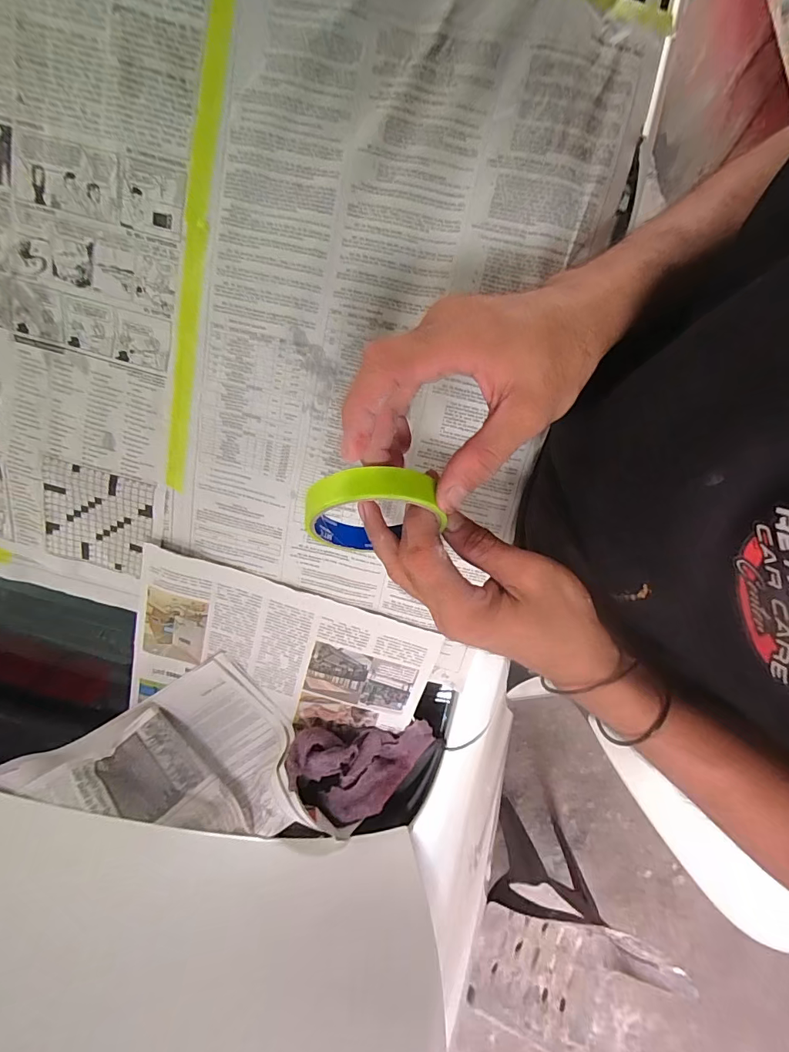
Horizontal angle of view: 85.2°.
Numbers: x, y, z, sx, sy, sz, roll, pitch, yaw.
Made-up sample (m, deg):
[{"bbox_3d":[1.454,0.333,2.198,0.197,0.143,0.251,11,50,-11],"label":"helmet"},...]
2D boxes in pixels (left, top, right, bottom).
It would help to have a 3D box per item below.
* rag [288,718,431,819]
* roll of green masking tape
[{"bbox_3d":[-0.033,0.268,0.468,0.153,0.052,0.100,-4,75,0],"label":"rag"},{"bbox_3d":[-0.016,-0.009,0.266,0.081,0.076,0.027,-10,75,-1],"label":"roll of green masking tape"}]

